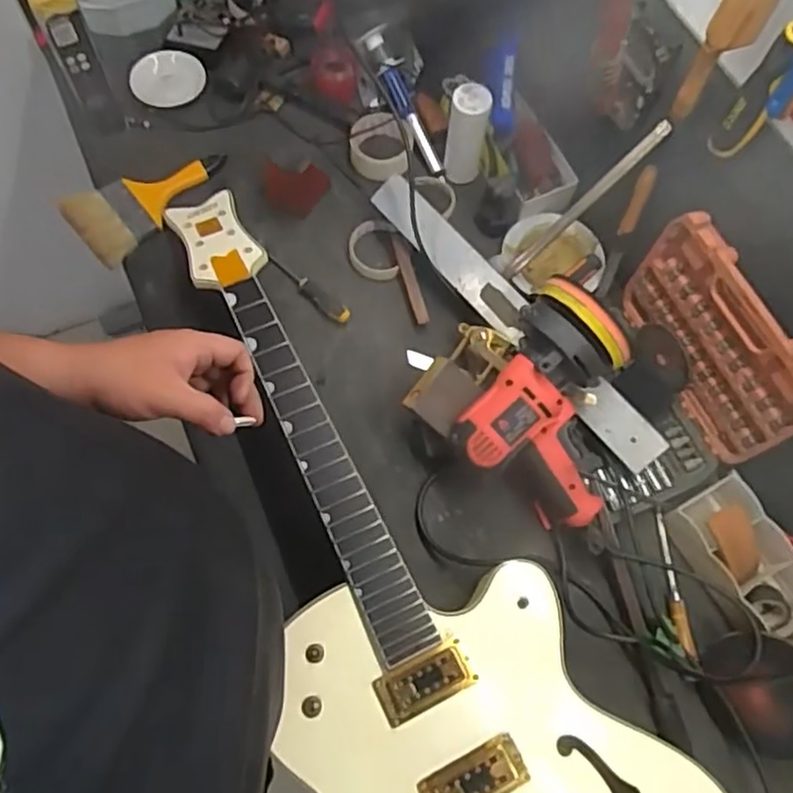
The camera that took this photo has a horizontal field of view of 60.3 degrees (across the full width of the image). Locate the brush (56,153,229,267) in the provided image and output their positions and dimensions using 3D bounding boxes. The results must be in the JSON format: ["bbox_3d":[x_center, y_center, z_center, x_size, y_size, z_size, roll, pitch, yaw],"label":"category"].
[{"bbox_3d":[-0.324,-0.266,0.917,0.222,0.030,0.108,-33,73,-15],"label":"brush"}]

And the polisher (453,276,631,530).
[{"bbox_3d":[0.179,0.012,0.737,0.167,0.143,0.189,31,70,10],"label":"polisher"}]

